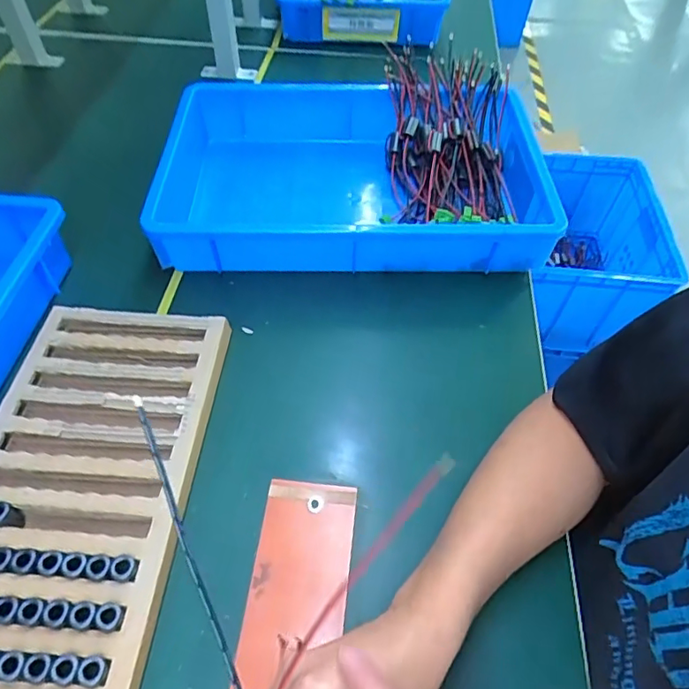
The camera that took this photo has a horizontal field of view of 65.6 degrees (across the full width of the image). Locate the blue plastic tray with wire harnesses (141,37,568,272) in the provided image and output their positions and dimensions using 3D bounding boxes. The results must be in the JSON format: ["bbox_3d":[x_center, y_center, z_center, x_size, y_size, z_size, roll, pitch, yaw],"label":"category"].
[{"bbox_3d":[0.010,-0.208,0.646,0.431,0.126,0.281,-1,52,-1],"label":"blue plastic tray with wire harnesses"}]

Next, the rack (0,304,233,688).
[{"bbox_3d":[-0.213,0.117,0.433,0.176,0.033,0.356,3,52,2],"label":"rack"}]

